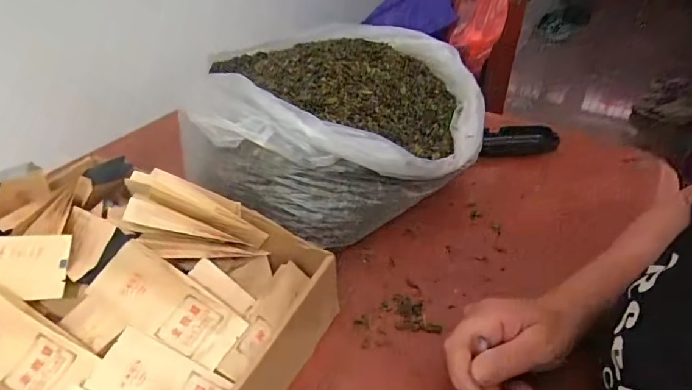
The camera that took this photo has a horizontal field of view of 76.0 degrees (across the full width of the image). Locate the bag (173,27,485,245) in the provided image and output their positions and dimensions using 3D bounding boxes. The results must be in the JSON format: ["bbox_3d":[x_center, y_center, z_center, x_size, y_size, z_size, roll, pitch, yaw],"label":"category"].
[{"bbox_3d":[0.002,-0.093,0.553,0.298,0.132,0.337,23,48,22],"label":"bag"}]

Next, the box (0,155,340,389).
[{"bbox_3d":[-0.204,0.097,0.356,0.310,0.106,0.286,22,47,21],"label":"box"}]

